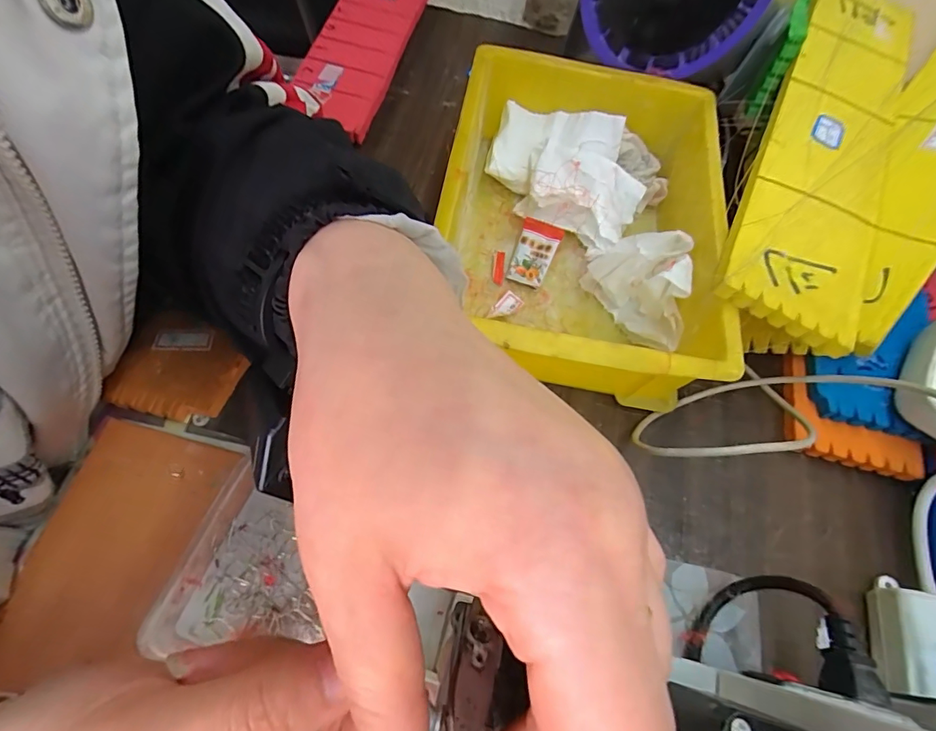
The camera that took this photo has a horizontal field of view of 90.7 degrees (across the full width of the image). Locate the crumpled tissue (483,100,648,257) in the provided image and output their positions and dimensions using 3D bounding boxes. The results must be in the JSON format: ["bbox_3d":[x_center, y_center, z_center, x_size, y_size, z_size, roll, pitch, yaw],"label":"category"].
[{"bbox_3d":[0.077,-0.155,0.358,0.119,0.035,0.103,20,65,4],"label":"crumpled tissue"}]

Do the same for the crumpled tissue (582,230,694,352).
[{"bbox_3d":[0.125,-0.054,0.321,0.049,0.064,0.079,-34,73,-19],"label":"crumpled tissue"}]

